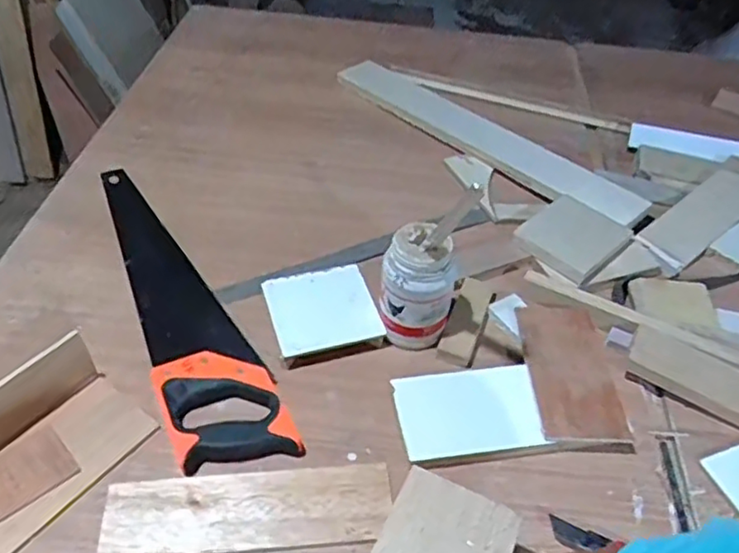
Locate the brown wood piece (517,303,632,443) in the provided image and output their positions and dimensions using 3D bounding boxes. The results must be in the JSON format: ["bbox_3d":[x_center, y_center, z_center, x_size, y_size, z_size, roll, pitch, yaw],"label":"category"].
[{"bbox_3d":[0.217,0.098,0.691,0.093,0.010,0.172,2,46,-2],"label":"brown wood piece"}]

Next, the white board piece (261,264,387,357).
[{"bbox_3d":[-0.055,0.038,0.744,0.115,0.023,0.115,-12,48,-15],"label":"white board piece"}]

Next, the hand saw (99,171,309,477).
[{"bbox_3d":[-0.229,0.006,0.762,0.117,0.031,0.528,-18,50,-20],"label":"hand saw"}]

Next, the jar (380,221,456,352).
[{"bbox_3d":[0.053,0.009,0.698,0.083,0.123,0.064,9,46,5],"label":"jar"}]

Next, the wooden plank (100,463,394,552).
[{"bbox_3d":[-0.107,0.210,0.579,0.249,0.015,0.074,-3,46,-7],"label":"wooden plank"}]

